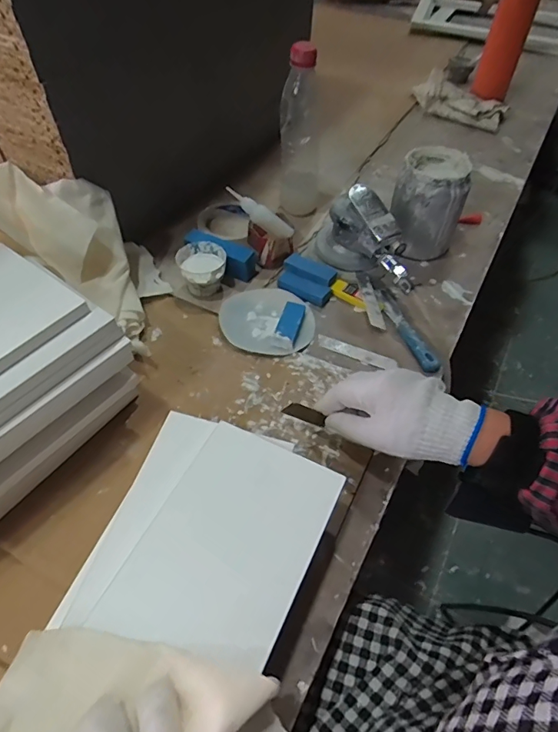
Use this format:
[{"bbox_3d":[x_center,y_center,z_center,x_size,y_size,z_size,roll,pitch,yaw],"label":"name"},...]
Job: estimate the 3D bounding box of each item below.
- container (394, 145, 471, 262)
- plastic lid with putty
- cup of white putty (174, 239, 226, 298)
[{"bbox_3d":[0.202,-0.219,0.640,0.092,0.125,0.096,17,53,11],"label":"container"},{"bbox_3d":[-0.014,-0.058,0.564,0.113,0.018,0.113,1,51,-1],"label":"plastic lid with putty"},{"bbox_3d":[-0.097,-0.121,0.590,0.060,0.044,0.064,-7,52,-7],"label":"cup of white putty"}]

